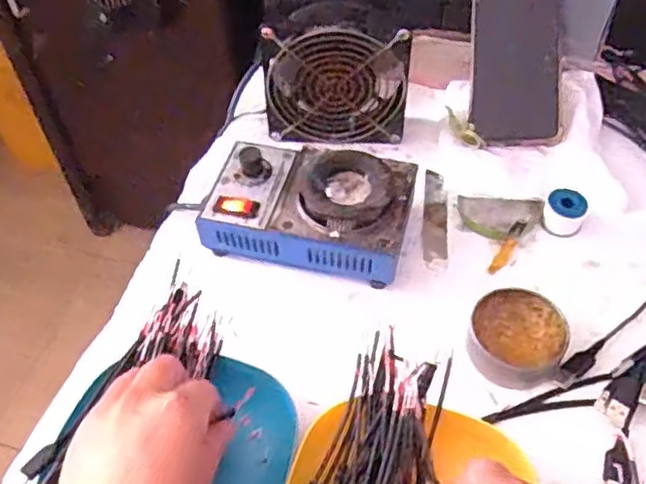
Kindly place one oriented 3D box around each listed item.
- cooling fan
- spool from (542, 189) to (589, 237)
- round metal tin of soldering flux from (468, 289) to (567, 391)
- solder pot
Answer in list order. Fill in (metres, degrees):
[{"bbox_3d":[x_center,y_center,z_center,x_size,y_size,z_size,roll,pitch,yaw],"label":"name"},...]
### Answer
[{"bbox_3d":[0.011,-0.130,0.571,0.117,0.100,0.033,-3,52,0],"label":"cooling fan"},{"bbox_3d":[0.188,-0.023,0.533,0.030,0.026,0.025,20,55,17],"label":"spool"},{"bbox_3d":[0.131,0.065,0.464,0.061,0.025,0.061,-1,52,1],"label":"round metal tin of soldering flux"},{"bbox_3d":[-0.010,-0.025,0.520,0.151,0.059,0.097,8,52,9],"label":"solder pot"}]

